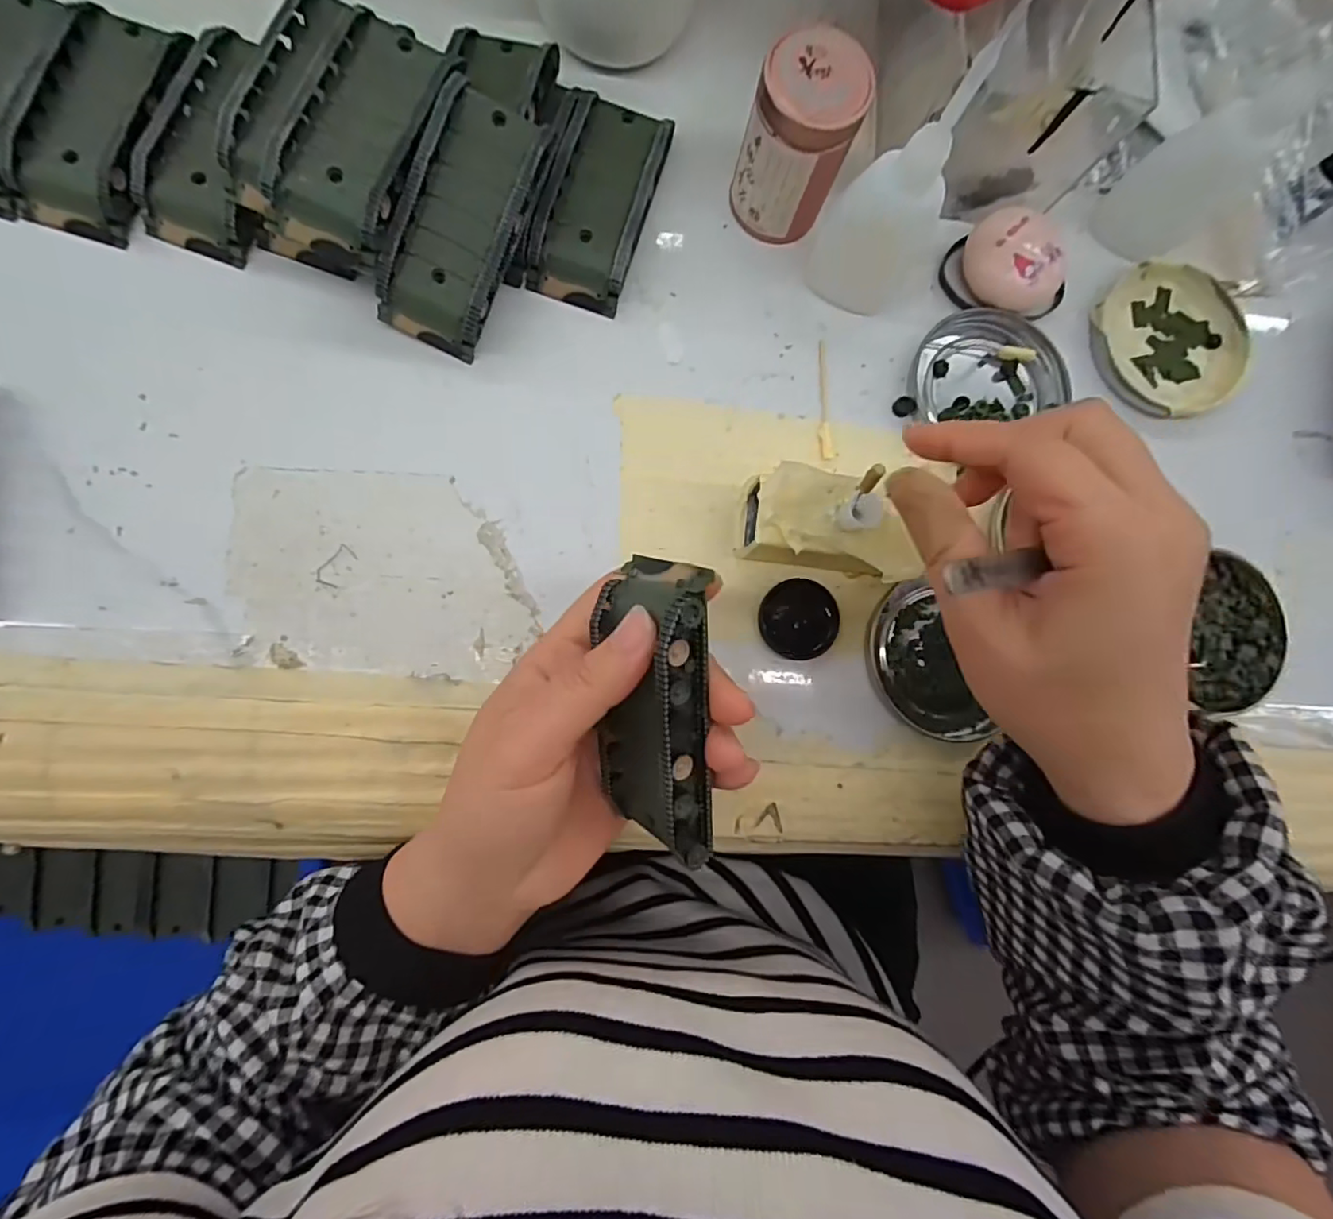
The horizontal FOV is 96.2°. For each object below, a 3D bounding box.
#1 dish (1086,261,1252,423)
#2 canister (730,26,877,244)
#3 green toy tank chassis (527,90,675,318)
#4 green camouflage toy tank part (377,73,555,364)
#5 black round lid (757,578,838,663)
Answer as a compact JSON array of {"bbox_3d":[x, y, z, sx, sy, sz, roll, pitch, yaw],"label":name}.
[{"bbox_3d":[0.257,-0.137,0.307,0.076,0.011,0.078,0,86,-6],"label":"dish"},{"bbox_3d":[0.056,-0.202,0.263,0.043,0.063,0.041,0,86,-6],"label":"canister"},{"bbox_3d":[-0.030,-0.188,0.274,0.043,0.019,0.094,16,84,-5],"label":"green toy tank chassis"},{"bbox_3d":[-0.085,-0.160,0.249,0.044,0.021,0.096,24,100,-4],"label":"green camouflage toy tank part"},{"bbox_3d":[0.060,0.004,0.271,0.035,0.004,0.035,-3,86,-6],"label":"black round lid"}]

